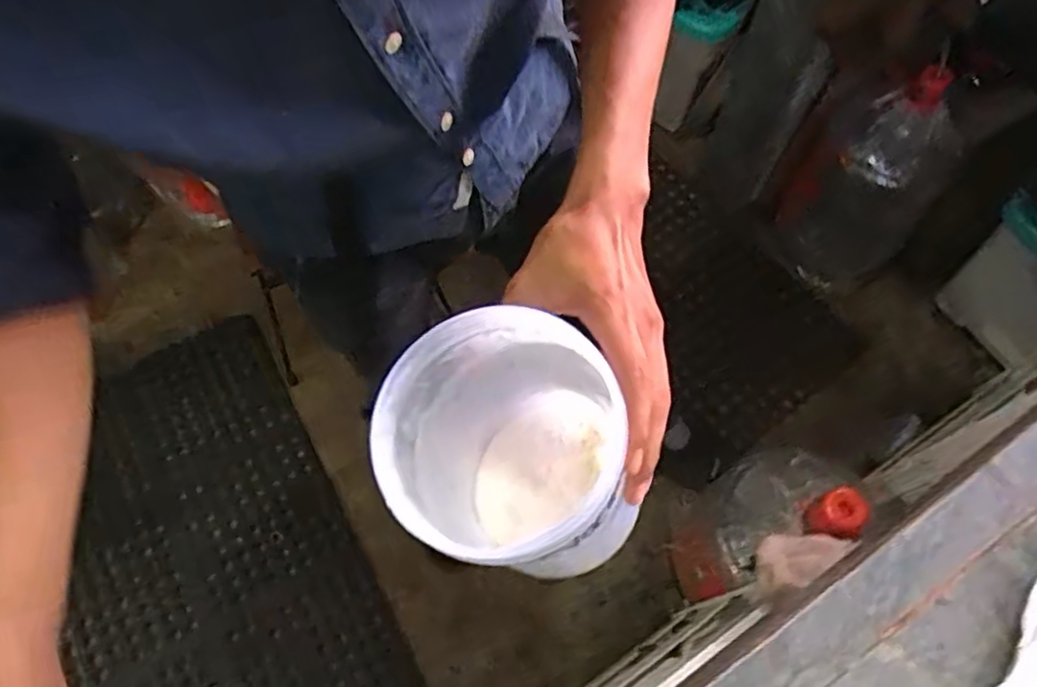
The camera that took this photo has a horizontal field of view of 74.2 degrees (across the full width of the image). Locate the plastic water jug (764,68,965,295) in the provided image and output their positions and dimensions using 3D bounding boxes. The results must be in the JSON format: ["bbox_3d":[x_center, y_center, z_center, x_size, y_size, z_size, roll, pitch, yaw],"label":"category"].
[{"bbox_3d":[0.732,-0.344,1.450,0.273,0.414,0.252,0,64,-1],"label":"plastic water jug"}]

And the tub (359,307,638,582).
[{"bbox_3d":[-0.012,0.061,0.422,0.145,0.171,0.145,-2,72,7],"label":"tub"}]

